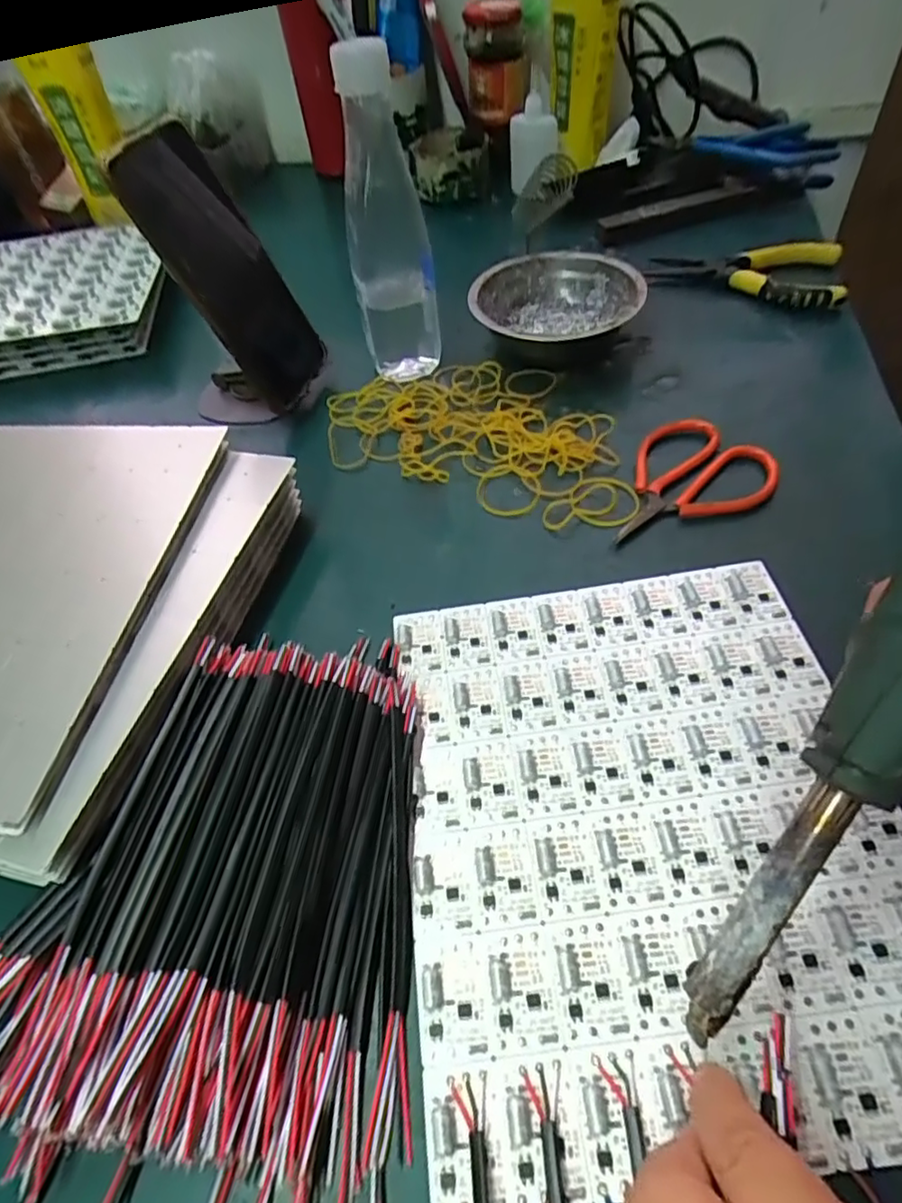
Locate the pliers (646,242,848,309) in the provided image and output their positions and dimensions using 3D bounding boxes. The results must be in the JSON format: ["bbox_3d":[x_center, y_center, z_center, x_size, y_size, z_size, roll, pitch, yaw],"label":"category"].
[{"bbox_3d":[0.229,-0.259,0.469,0.139,0.026,0.062,25,59,22],"label":"pliers"}]

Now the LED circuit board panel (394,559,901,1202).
[{"bbox_3d":[0.083,0.087,0.265,0.199,0.009,0.237,-8,53,0],"label":"LED circuit board panel"}]

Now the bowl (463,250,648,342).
[{"bbox_3d":[0.074,-0.216,0.457,0.109,0.048,0.109,-3,53,3],"label":"bowl"}]

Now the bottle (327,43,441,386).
[{"bbox_3d":[-0.042,-0.244,0.403,0.055,0.183,0.048,-9,53,-1],"label":"bottle"}]

